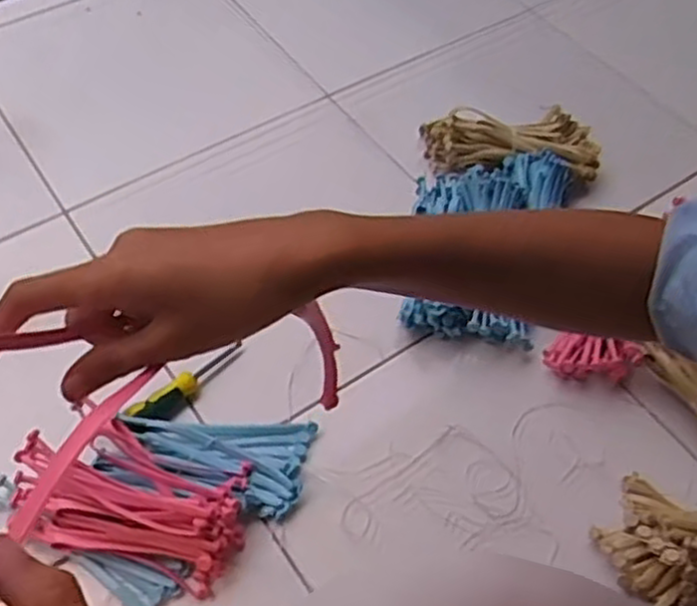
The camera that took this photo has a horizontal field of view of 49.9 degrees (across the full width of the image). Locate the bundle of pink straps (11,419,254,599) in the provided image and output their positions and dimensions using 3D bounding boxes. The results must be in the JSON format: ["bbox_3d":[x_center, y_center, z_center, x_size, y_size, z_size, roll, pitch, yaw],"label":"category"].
[{"bbox_3d":[-0.208,0.175,0.695,0.223,0.048,0.115,14,55,7],"label":"bundle of pink straps"}]

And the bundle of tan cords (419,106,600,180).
[{"bbox_3d":[0.208,-0.205,0.977,0.227,0.063,0.072,7,55,2],"label":"bundle of tan cords"}]

